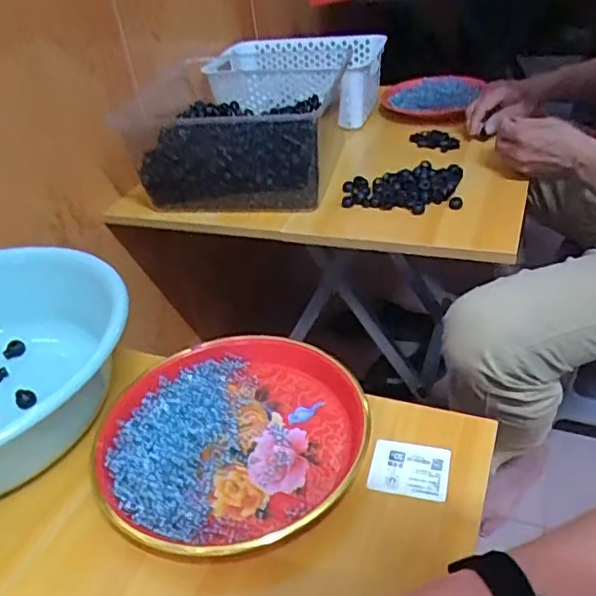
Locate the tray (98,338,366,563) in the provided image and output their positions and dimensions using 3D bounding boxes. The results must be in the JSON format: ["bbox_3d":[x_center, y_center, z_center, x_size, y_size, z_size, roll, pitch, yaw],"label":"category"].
[{"bbox_3d":[-0.060,0.110,0.494,0.212,0.033,0.202,-31,43,-29],"label":"tray"}]

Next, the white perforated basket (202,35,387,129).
[{"bbox_3d":[-0.011,-0.382,1.042,0.300,0.102,0.173,11,40,23],"label":"white perforated basket"}]

